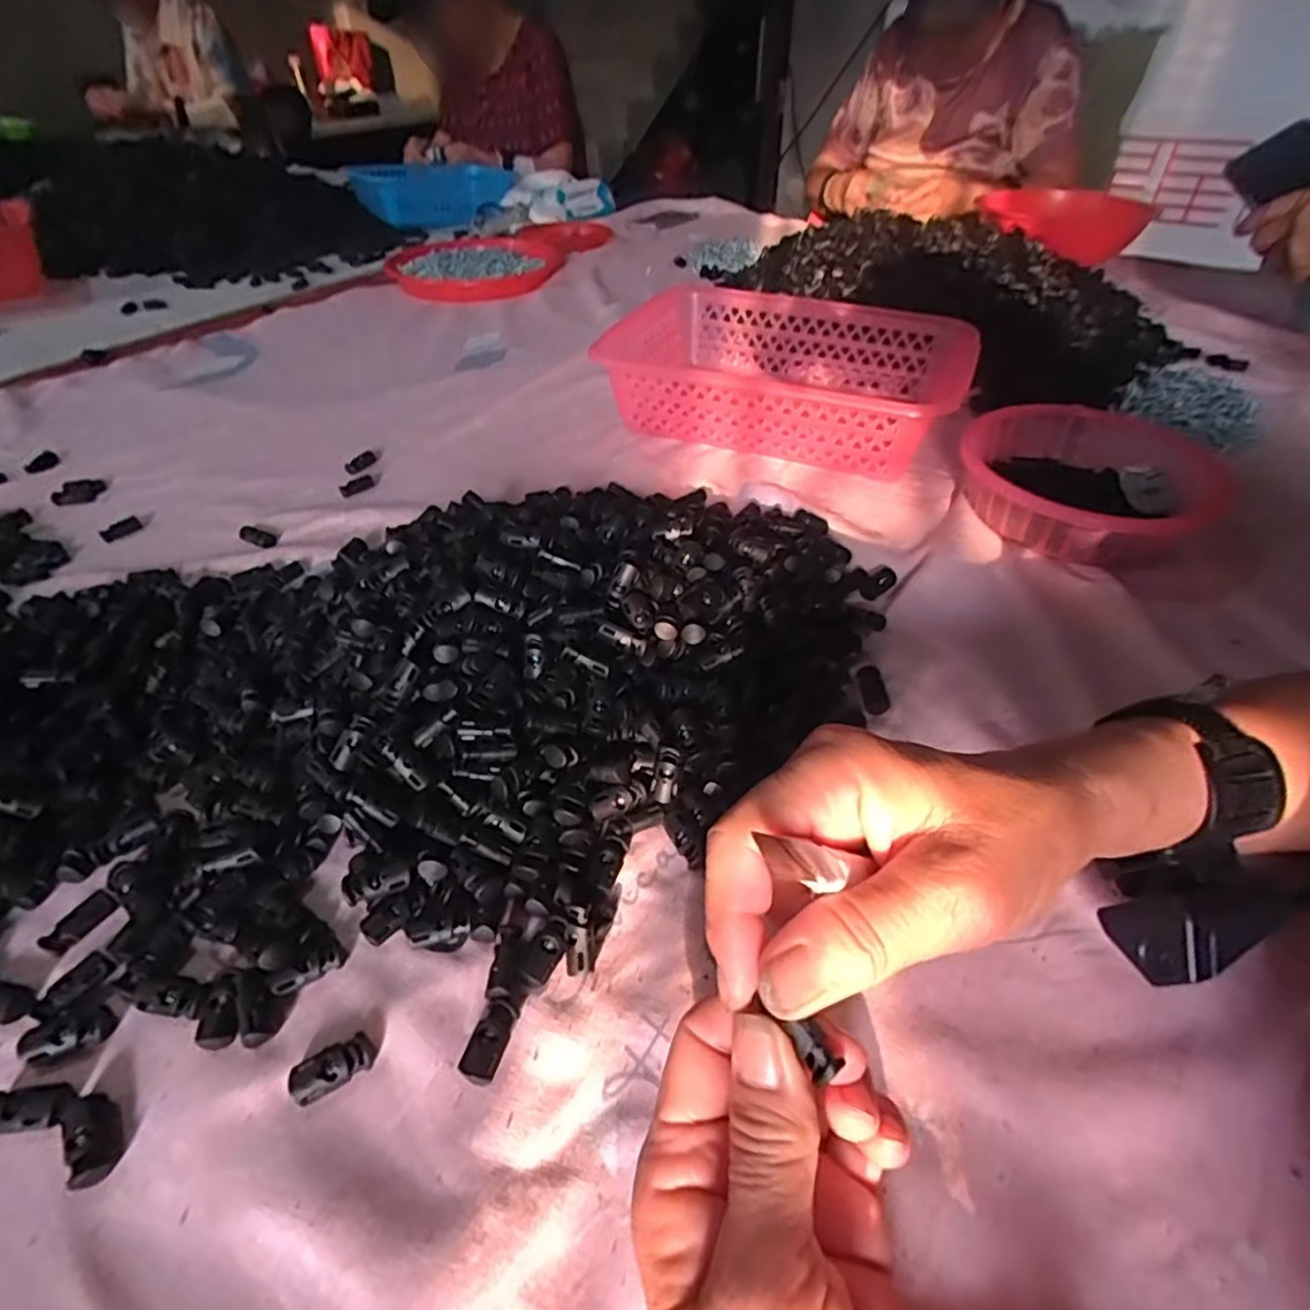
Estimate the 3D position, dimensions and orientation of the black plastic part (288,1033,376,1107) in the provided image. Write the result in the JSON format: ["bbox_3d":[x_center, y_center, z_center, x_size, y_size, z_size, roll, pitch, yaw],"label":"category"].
[{"bbox_3d":[-0.118,0.152,0.248,0.028,0.007,0.014,-24,48,-23],"label":"black plastic part"}]

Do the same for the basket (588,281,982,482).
[{"bbox_3d":[0.118,-0.261,0.632,0.308,0.081,0.207,16,45,17],"label":"basket"}]

